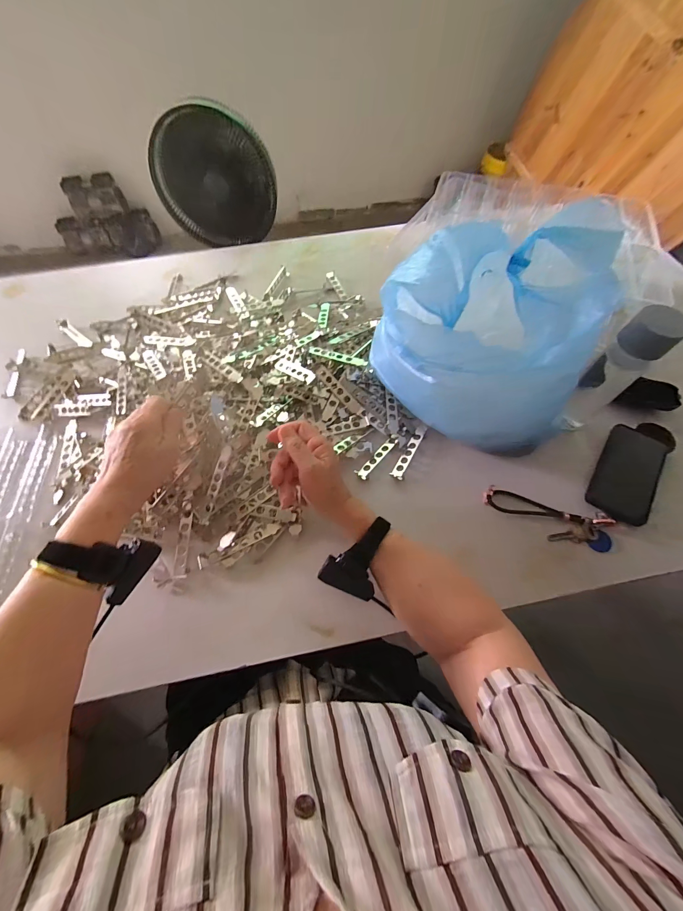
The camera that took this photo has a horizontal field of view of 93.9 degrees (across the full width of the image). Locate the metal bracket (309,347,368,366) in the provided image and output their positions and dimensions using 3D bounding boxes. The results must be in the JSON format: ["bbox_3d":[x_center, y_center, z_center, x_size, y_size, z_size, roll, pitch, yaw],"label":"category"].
[{"bbox_3d":[-0.007,-0.179,0.578,0.110,0.005,0.018,19,65,11],"label":"metal bracket"}]

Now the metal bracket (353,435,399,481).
[{"bbox_3d":[0.060,0.002,0.515,0.019,0.011,0.094,40,71,19],"label":"metal bracket"}]

